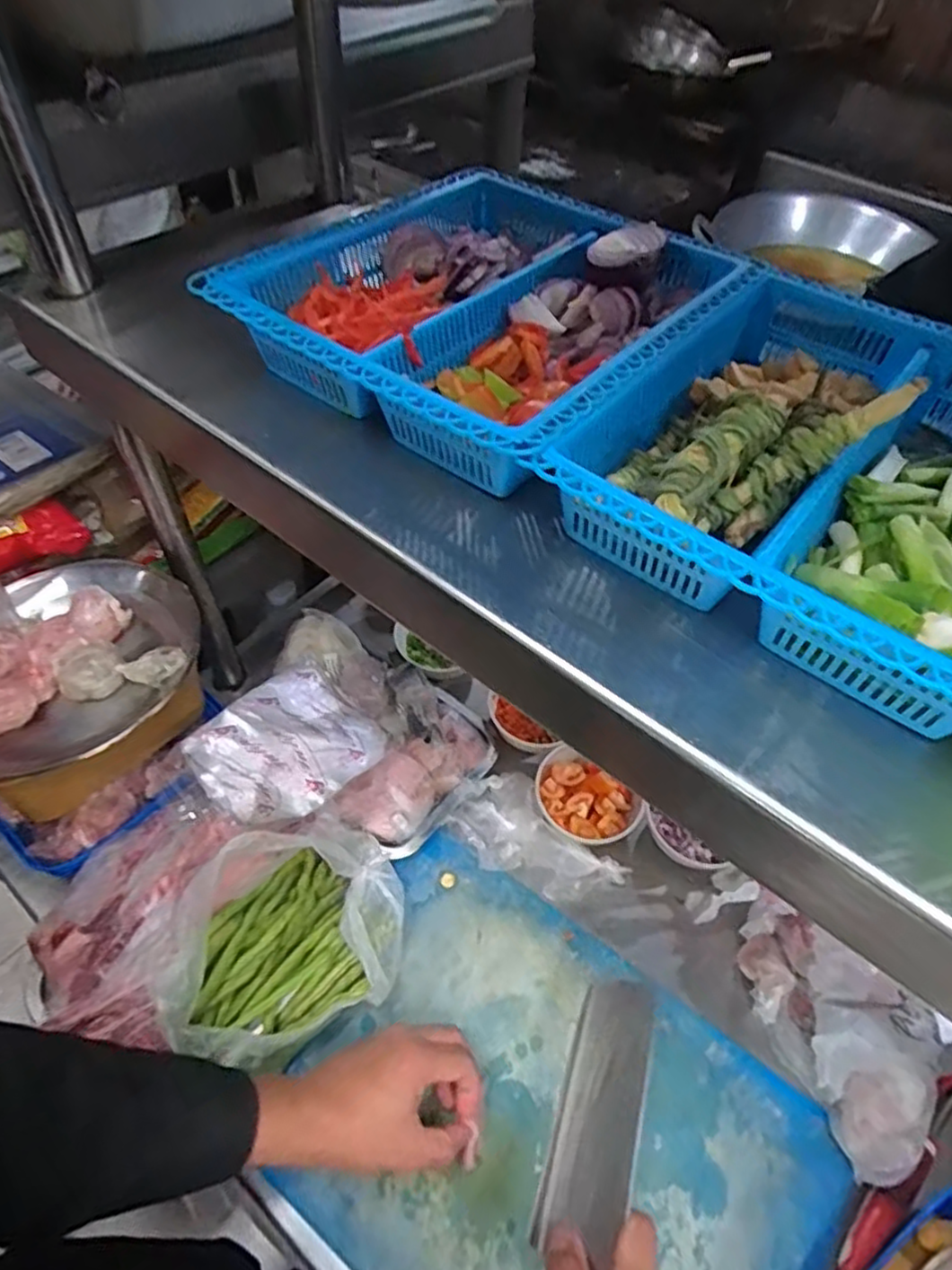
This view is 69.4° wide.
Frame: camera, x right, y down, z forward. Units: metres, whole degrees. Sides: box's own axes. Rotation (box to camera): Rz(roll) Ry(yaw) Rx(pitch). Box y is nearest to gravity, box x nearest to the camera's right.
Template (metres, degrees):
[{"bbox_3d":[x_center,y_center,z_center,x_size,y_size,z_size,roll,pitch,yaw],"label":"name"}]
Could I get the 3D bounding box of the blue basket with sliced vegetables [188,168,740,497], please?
[{"bbox_3d":[0.012,-0.190,0.403,0.218,0.048,0.253,34,58,21],"label":"blue basket with sliced vegetables"}]

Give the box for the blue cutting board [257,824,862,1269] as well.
[{"bbox_3d":[0.054,0.397,0.548,0.429,0.018,0.299,31,57,19],"label":"blue cutting board"}]

